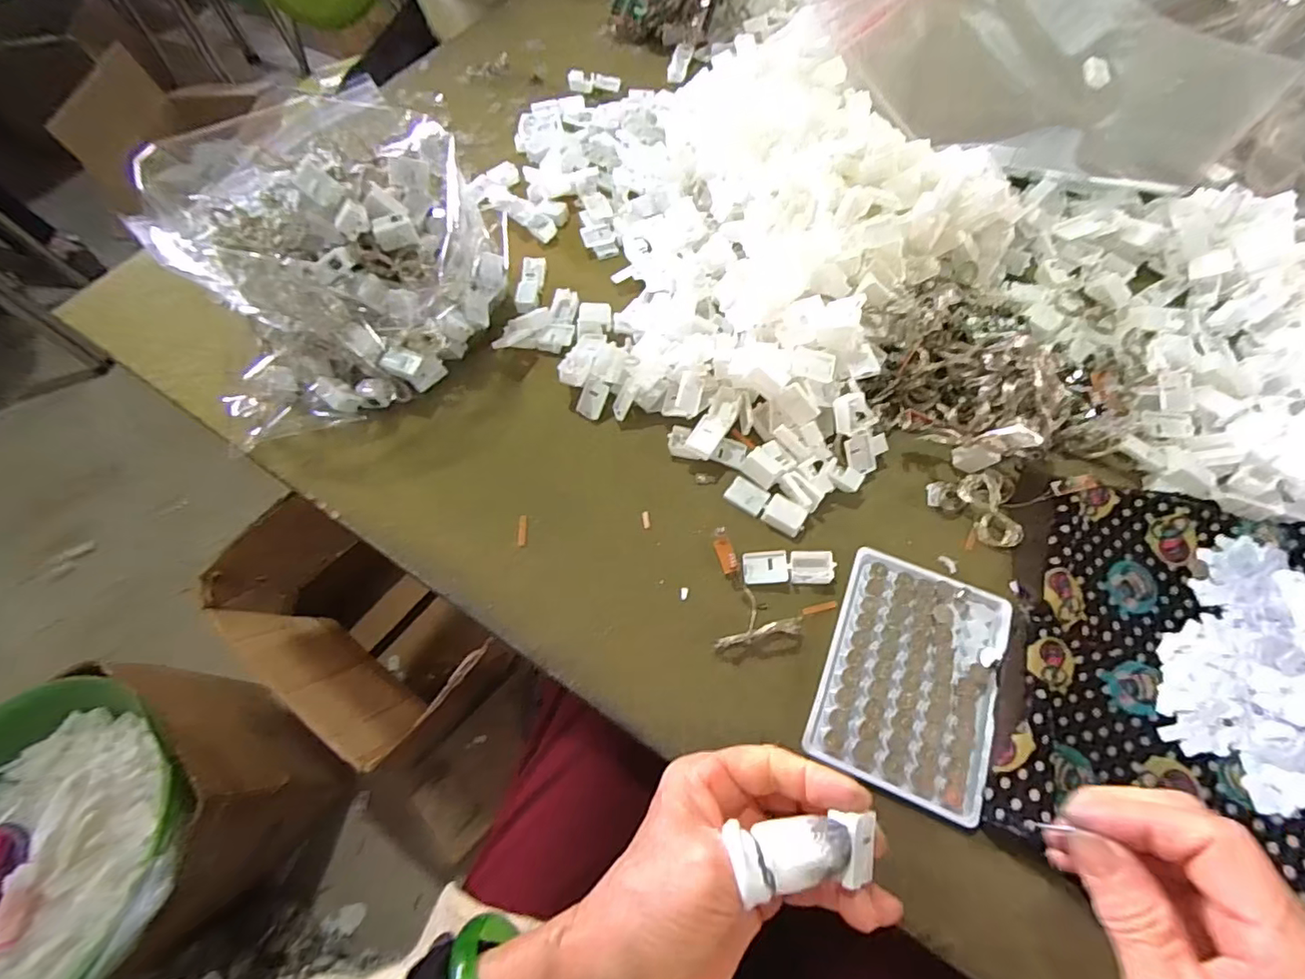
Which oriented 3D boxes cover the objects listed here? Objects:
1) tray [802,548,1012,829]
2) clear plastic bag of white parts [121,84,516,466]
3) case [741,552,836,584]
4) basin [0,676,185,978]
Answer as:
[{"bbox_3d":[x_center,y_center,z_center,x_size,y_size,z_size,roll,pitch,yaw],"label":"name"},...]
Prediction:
[{"bbox_3d":[0.151,0.106,0.321,0.092,0.009,0.130,22,66,11],"label":"tray"},{"bbox_3d":[-0.230,-0.177,0.411,0.224,0.119,0.204,-20,65,-9],"label":"clear plastic bag of white parts"},{"bbox_3d":[0.086,0.049,0.350,0.056,0.008,0.021,0,64,1],"label":"case"},{"bbox_3d":[-0.741,0.428,0.619,0.386,0.106,0.359,0,64,1],"label":"basin"}]

